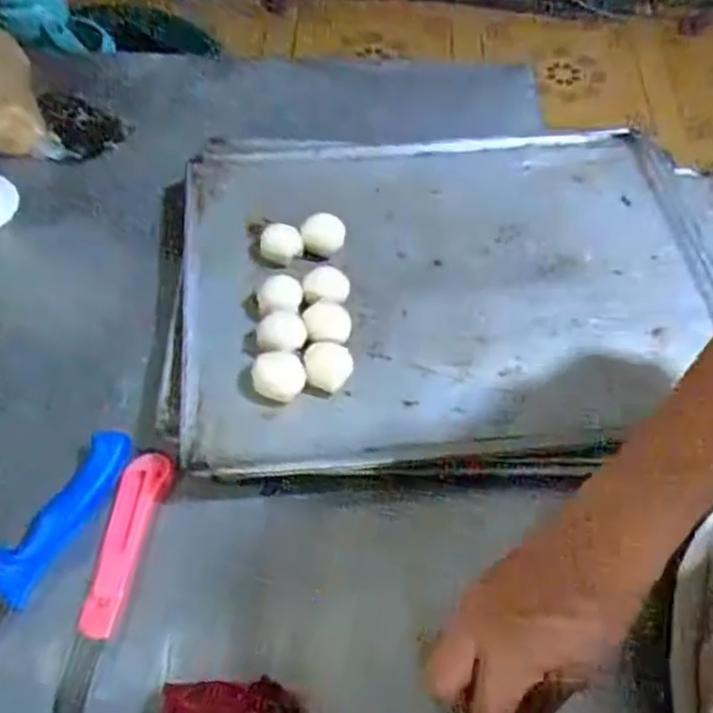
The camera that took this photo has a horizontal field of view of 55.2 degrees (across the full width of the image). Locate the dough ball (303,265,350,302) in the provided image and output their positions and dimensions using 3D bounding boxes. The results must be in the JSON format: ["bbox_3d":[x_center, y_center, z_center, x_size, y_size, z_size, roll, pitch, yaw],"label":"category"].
[{"bbox_3d":[-0.025,-0.057,0.571,0.037,0.026,0.030,4,58,-2],"label":"dough ball"}]

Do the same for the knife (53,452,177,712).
[{"bbox_3d":[-0.175,0.155,0.486,0.036,0.021,0.185,13,61,4],"label":"knife"}]

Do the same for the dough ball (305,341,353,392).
[{"bbox_3d":[-0.022,0.009,0.533,0.036,0.021,0.036,2,58,-3],"label":"dough ball"}]

